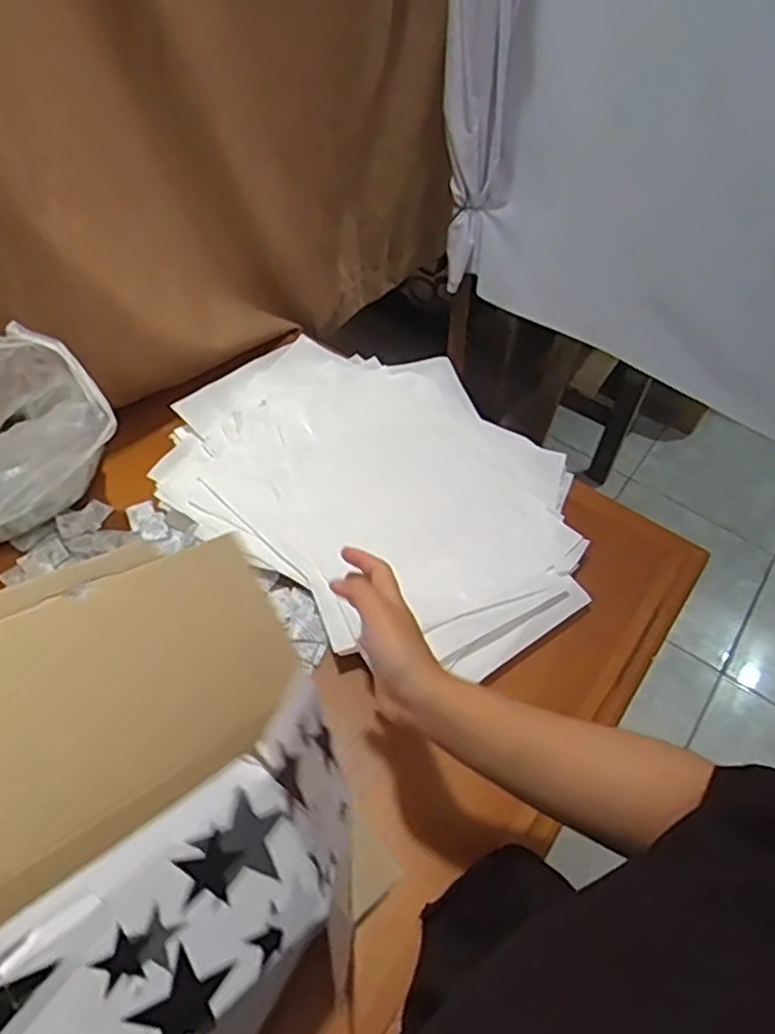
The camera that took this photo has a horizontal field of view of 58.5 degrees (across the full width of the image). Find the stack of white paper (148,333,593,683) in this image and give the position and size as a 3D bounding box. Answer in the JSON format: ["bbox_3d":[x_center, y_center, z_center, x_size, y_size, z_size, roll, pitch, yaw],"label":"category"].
[{"bbox_3d":[-0.008,-0.043,0.793,0.489,0.037,0.359,36,59,22],"label":"stack of white paper"}]

